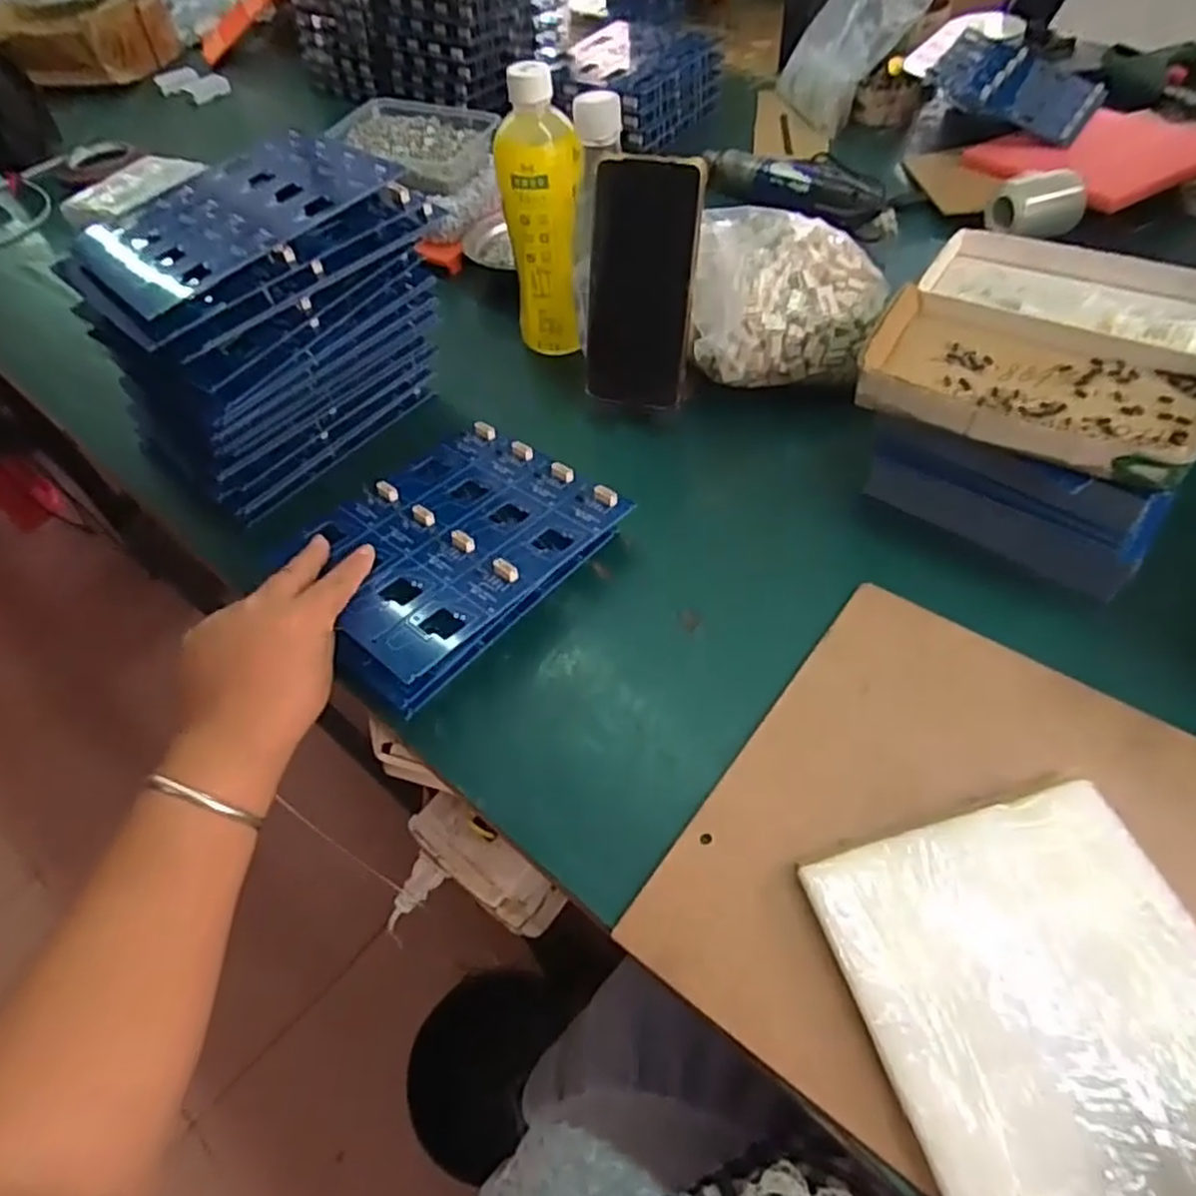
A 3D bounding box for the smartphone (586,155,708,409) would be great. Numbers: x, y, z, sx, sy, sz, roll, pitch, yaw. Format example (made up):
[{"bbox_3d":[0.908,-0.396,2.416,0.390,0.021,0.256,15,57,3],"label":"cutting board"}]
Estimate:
[{"bbox_3d":[0.032,-0.229,0.551,0.080,0.169,0.006,12,33,15],"label":"smartphone"}]

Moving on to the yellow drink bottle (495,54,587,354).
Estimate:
[{"bbox_3d":[-0.038,-0.286,0.575,0.066,0.194,0.051,-4,52,3],"label":"yellow drink bottle"}]

